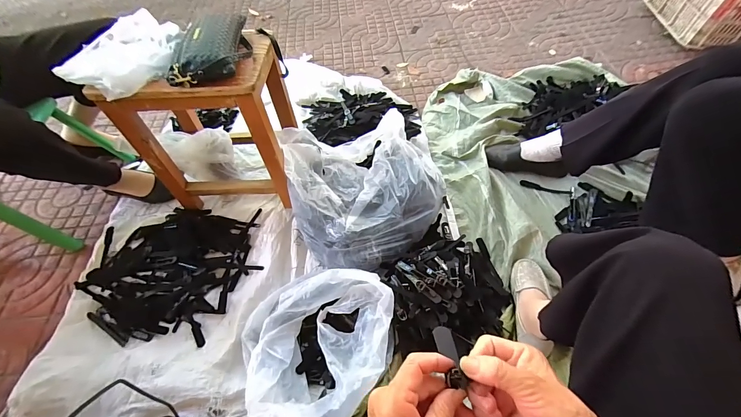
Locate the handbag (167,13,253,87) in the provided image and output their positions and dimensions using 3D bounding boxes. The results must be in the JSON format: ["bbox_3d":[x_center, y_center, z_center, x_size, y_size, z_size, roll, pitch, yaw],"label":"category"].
[{"bbox_3d":[-0.305,-0.312,0.627,0.129,0.052,0.206,-6,57,-2],"label":"handbag"}]

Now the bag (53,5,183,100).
[{"bbox_3d":[-0.474,-0.303,0.634,0.197,0.047,0.213,27,62,18],"label":"bag"}]

